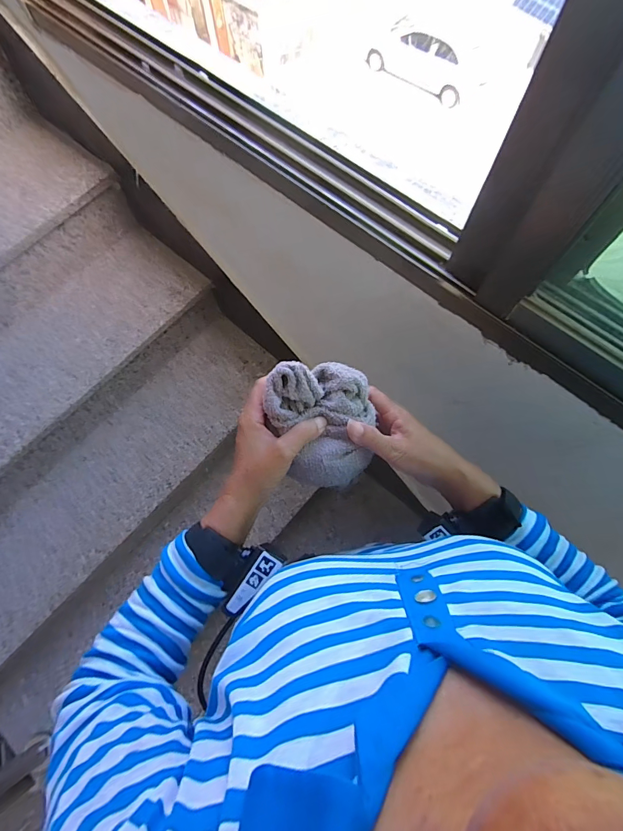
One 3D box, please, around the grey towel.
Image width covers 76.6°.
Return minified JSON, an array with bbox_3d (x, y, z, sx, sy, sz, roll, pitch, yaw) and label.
[{"bbox_3d":[0.017,0.007,0.393,0.103,0.080,0.112,-14,72,-3],"label":"grey towel"}]

